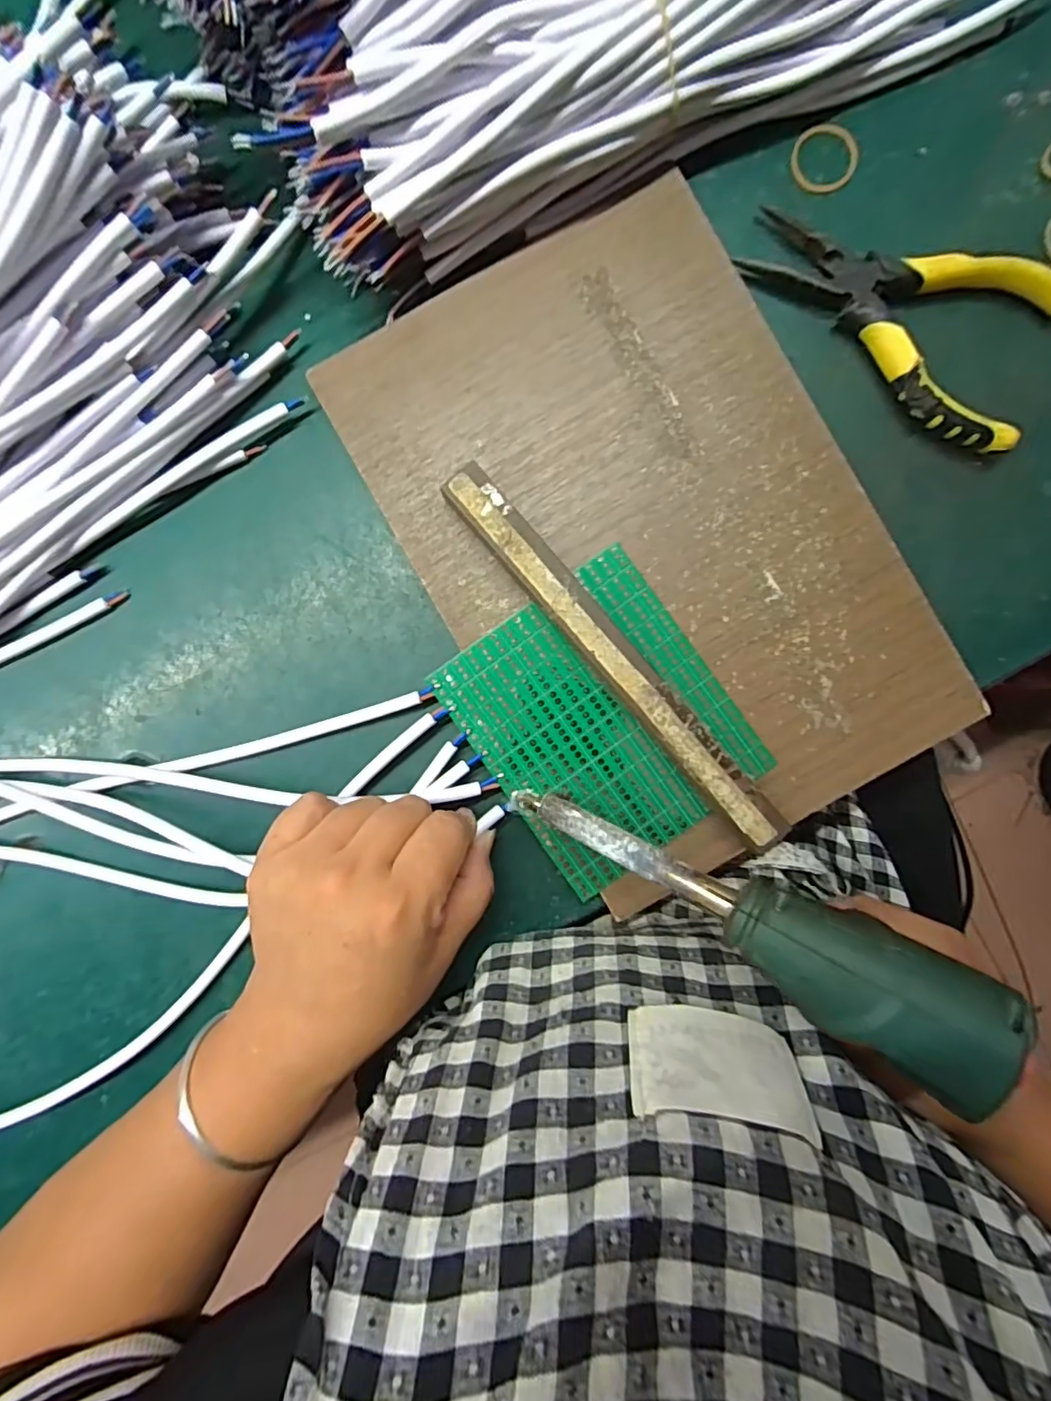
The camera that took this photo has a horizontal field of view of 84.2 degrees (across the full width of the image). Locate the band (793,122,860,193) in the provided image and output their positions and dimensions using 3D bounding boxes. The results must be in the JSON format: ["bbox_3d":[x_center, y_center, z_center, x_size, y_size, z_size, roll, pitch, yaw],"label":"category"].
[{"bbox_3d":[0.143,-0.259,0.278,0.031,0.004,0.031,0,91,0],"label":"band"}]

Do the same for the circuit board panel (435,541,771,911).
[{"bbox_3d":[0.036,0.010,0.275,0.113,0.005,0.127,-35,90,1],"label":"circuit board panel"}]

